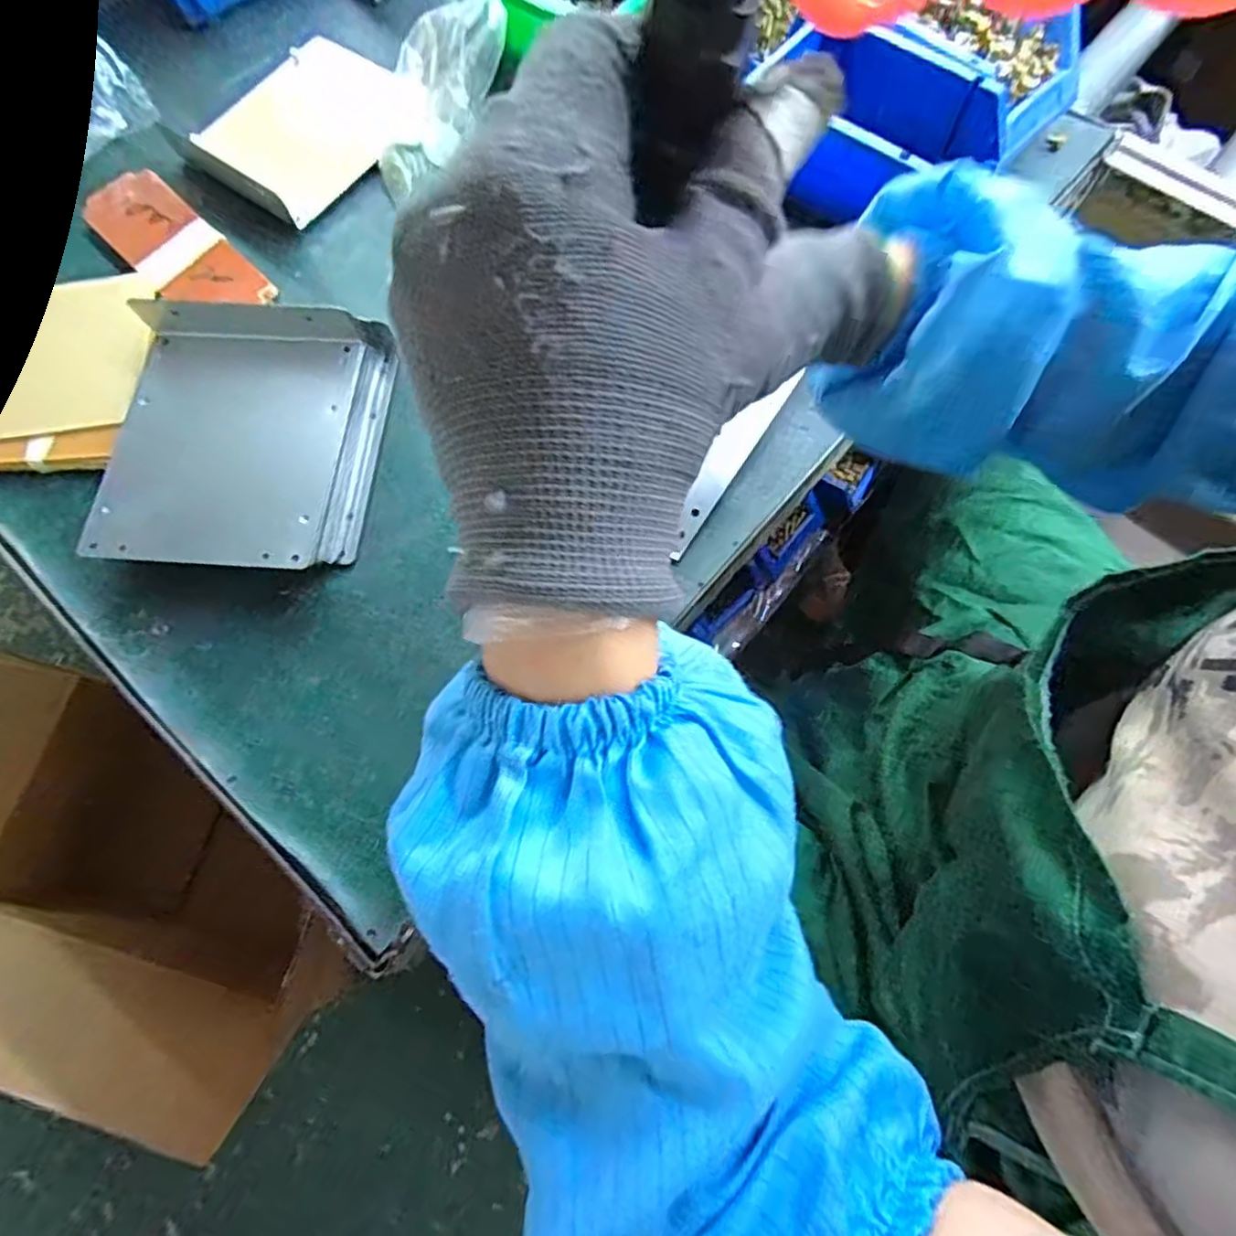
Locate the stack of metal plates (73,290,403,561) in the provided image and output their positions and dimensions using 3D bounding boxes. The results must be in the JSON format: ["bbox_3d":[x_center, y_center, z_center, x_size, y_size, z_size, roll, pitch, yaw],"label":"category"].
[{"bbox_3d":[-0.234,-0.111,0.410,0.154,0.051,0.172,6,72,3],"label":"stack of metal plates"}]

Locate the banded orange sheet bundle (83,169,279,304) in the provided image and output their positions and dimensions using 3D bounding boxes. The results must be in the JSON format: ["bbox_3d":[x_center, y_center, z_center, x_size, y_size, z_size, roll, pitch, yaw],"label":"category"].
[{"bbox_3d":[-0.326,-0.272,0.484,0.171,0.014,0.062,42,78,13],"label":"banded orange sheet bundle"}]

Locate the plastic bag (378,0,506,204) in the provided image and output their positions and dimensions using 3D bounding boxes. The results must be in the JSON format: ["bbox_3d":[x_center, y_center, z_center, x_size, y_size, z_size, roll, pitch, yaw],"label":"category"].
[{"bbox_3d":[-0.127,-0.405,0.480,0.088,0.060,0.192,14,104,6],"label":"plastic bag"}]

